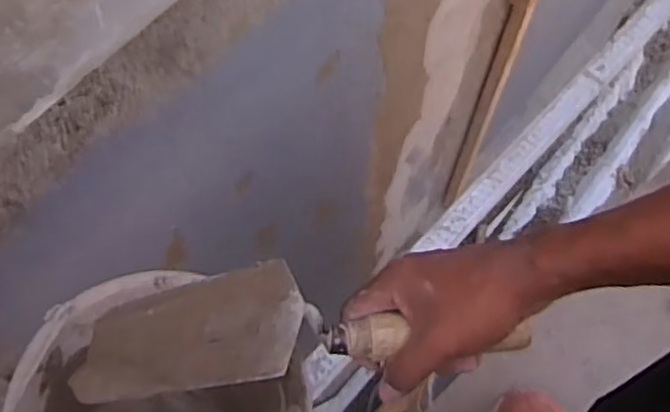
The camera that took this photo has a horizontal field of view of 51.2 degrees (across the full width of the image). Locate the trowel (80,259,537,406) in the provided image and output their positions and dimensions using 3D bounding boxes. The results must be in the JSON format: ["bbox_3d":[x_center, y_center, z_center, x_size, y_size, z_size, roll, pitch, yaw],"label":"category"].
[{"bbox_3d":[-0.023,0.075,0.460,0.287,0.050,0.086,-4,67,-3],"label":"trowel"}]

